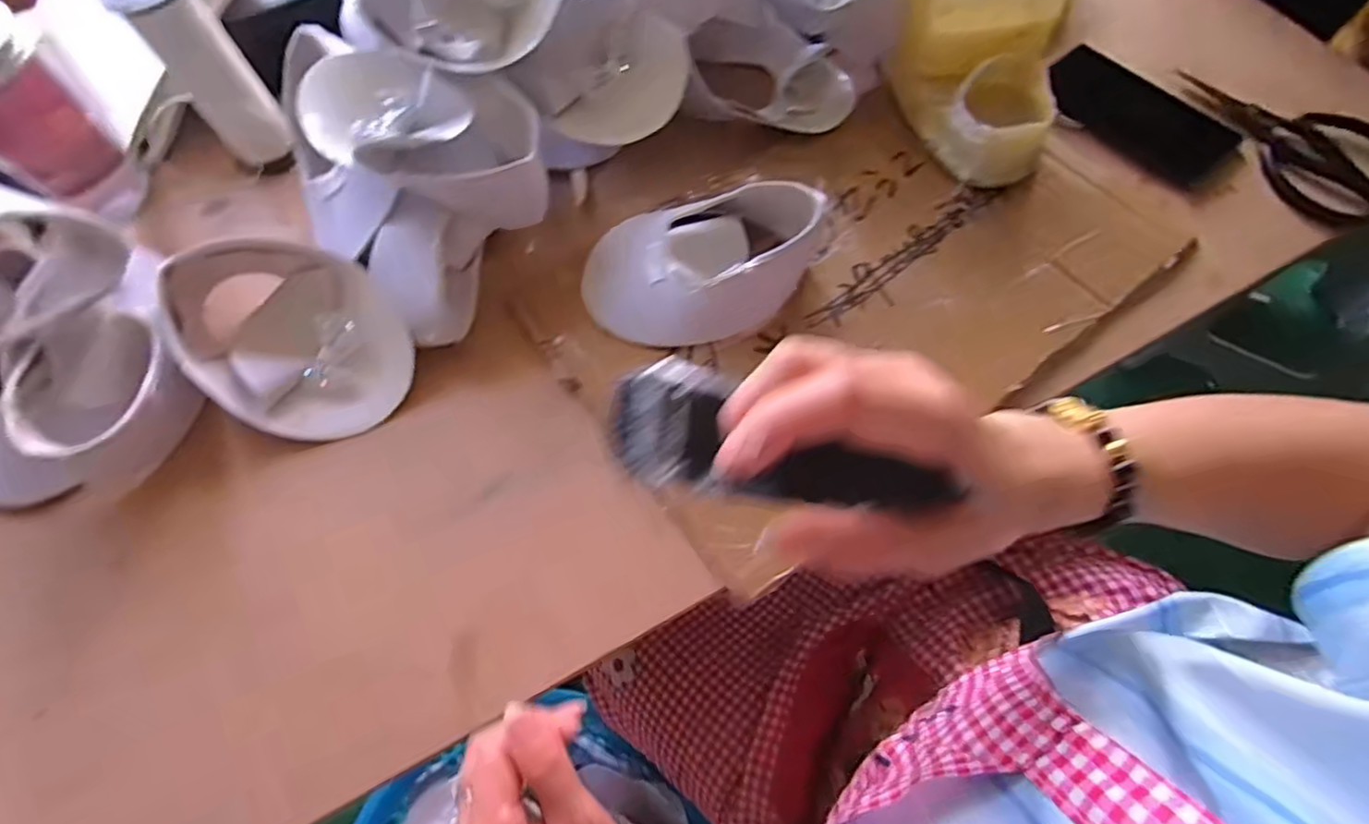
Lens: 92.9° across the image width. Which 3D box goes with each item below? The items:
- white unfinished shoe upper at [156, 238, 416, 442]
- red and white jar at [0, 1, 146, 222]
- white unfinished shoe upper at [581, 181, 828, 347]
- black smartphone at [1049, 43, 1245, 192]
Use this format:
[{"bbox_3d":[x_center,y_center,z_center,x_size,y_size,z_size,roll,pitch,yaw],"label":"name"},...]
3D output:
[{"bbox_3d":[-0.267,-0.054,0.438,0.169,0.055,0.119,33,71,16],"label":"white unfinished shoe upper"},{"bbox_3d":[-0.467,-0.210,0.472,0.065,0.138,0.078,29,70,15],"label":"red and white jar"},{"bbox_3d":[0.012,-0.103,0.448,0.165,0.059,0.093,-6,65,0],"label":"white unfinished shoe upper"},{"bbox_3d":[0.370,-0.246,0.533,0.067,0.013,0.151,-36,69,-13],"label":"black smartphone"}]

